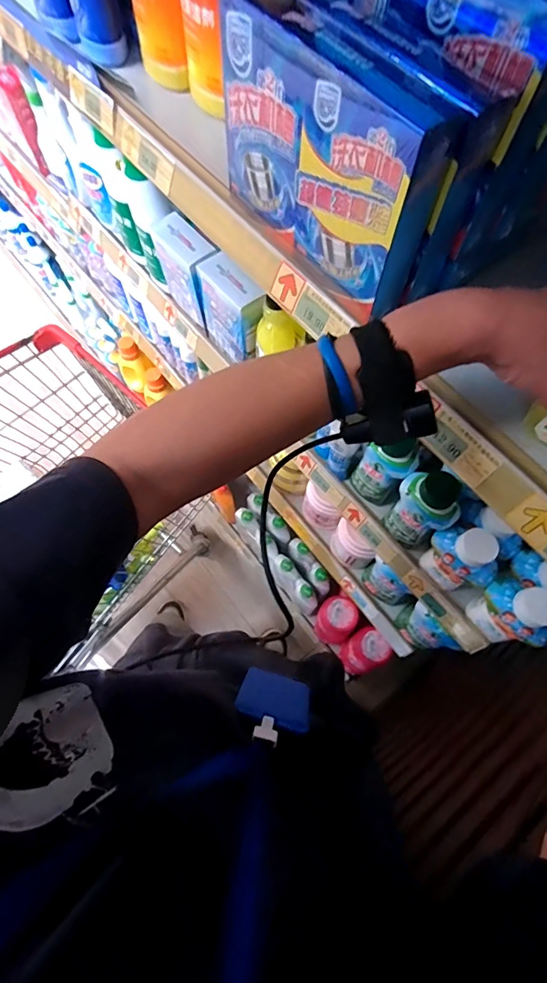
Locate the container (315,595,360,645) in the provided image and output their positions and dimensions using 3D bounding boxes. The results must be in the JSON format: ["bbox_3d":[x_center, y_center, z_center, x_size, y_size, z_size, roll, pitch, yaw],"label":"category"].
[{"bbox_3d":[0.162,0.347,1.199,0.092,0.223,0.094,0,69,0],"label":"container"}]

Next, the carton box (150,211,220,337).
[{"bbox_3d":[-0.141,-0.361,0.736,0.052,0.140,0.126,-35,73,-13],"label":"carton box"}]

